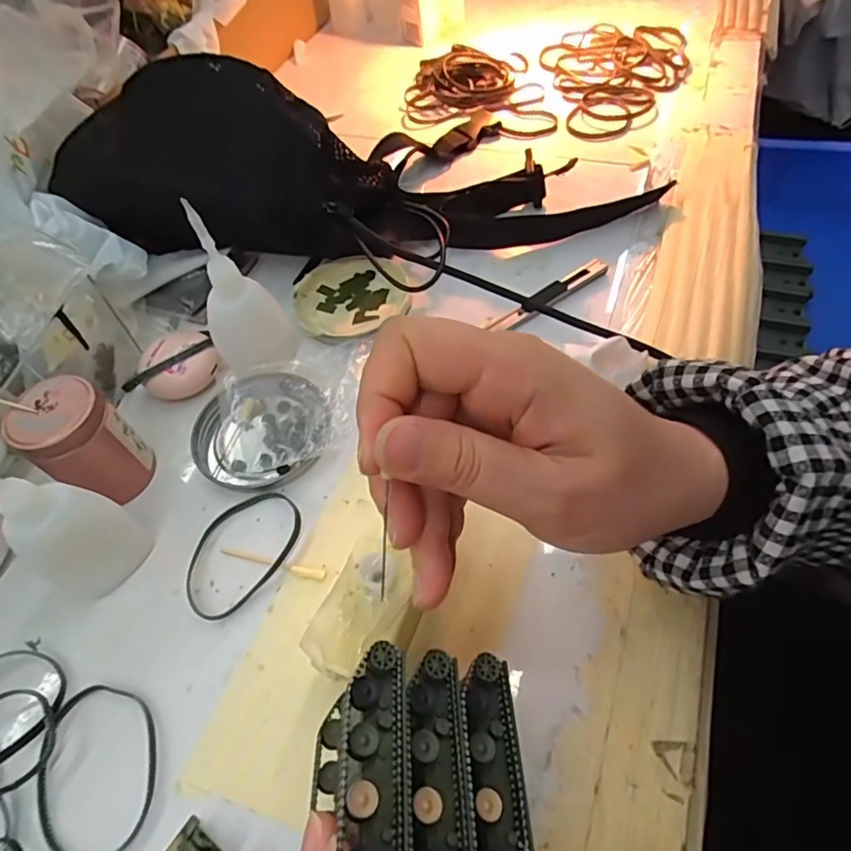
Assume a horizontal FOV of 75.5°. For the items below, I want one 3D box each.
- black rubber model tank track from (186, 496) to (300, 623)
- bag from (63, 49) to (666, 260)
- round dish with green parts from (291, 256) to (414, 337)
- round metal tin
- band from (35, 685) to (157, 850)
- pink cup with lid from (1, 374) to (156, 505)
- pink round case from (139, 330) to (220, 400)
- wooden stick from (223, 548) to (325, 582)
[{"bbox_3d":[-0.097,0.063,0.286,0.048,0.004,0.069,35,65,25],"label":"black rubber model tank track"},{"bbox_3d":[-0.043,-0.176,0.380,0.412,0.096,0.115,3,56,7],"label":"bag"},{"bbox_3d":[-0.051,-0.088,0.379,0.077,0.010,0.074,-2,56,4],"label":"round dish with green parts"},{"bbox_3d":[-0.096,0.001,0.322,0.079,0.011,0.075,6,57,9],"label":"round metal tin"},{"bbox_3d":[-0.140,0.146,0.234,0.049,0.004,0.066,-11,55,-2],"label":"band"},{"bbox_3d":[-0.180,0.010,0.293,0.042,0.061,0.044,-2,56,4],"label":"pink cup with lid"},{"bbox_3d":[-0.154,-0.038,0.345,0.045,0.019,0.042,-2,56,4],"label":"pink round case"},{"bbox_3d":[-0.079,0.070,0.279,0.059,0.004,0.005,10,57,12],"label":"wooden stick"}]

